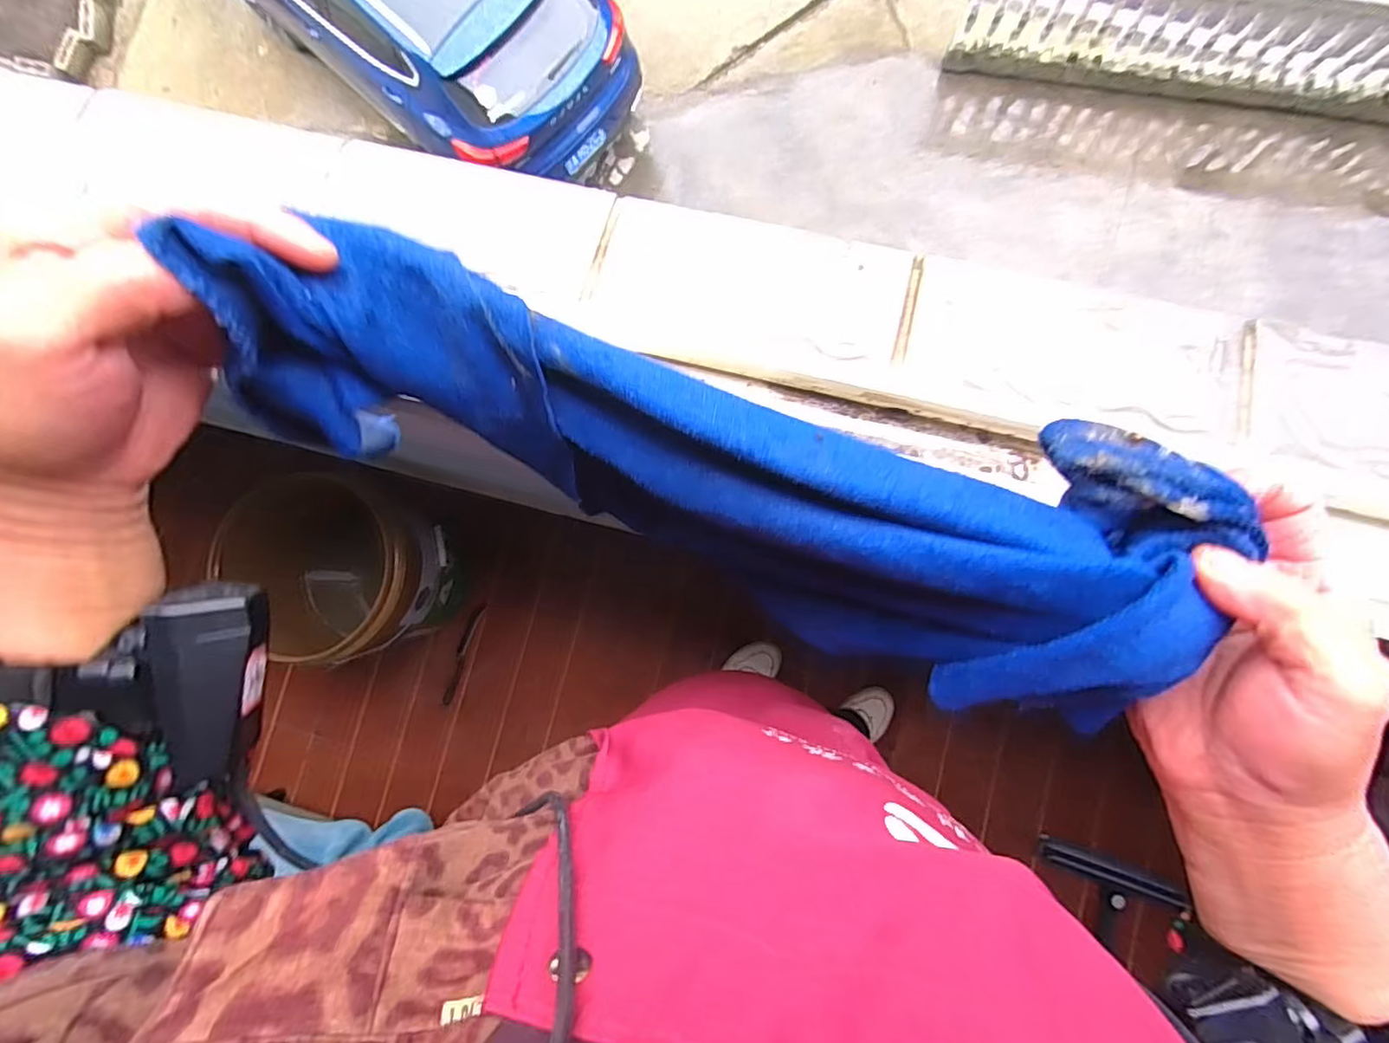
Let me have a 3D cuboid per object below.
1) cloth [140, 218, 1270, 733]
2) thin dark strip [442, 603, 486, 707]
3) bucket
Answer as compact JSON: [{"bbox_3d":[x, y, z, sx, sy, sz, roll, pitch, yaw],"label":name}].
[{"bbox_3d":[0.013,-0.019,0.220,0.334,0.099,0.095,20,85,1],"label":"cloth"},{"bbox_3d":[-0.505,0.287,1.284,0.028,0.009,0.227,19,85,7],"label":"thin dark strip"},{"bbox_3d":[-0.621,0.097,1.126,0.308,0.388,0.319,-1,83,5],"label":"bucket"}]

